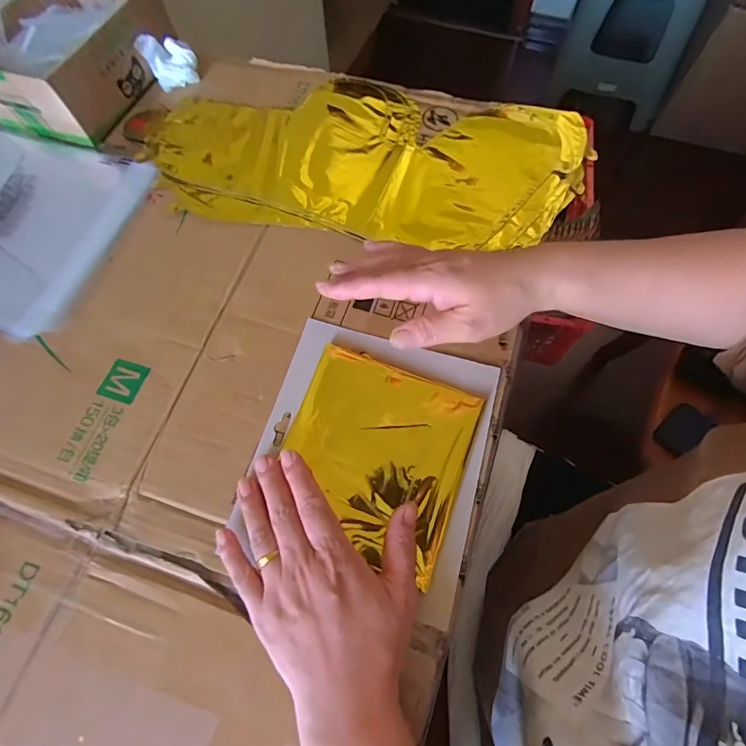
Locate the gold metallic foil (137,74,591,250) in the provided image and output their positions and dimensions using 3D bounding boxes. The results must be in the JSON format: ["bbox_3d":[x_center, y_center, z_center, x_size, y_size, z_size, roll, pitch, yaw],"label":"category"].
[{"bbox_3d":[-0.010,-0.219,0.443,0.428,0.014,0.200,10,68,6],"label":"gold metallic foil"}]

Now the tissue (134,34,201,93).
[{"bbox_3d":[-0.224,-0.347,0.483,0.053,0.038,0.034,-24,68,-8],"label":"tissue"}]

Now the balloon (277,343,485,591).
[{"bbox_3d":[0.002,0.057,0.331,0.132,0.008,0.134,20,70,8],"label":"balloon"}]

